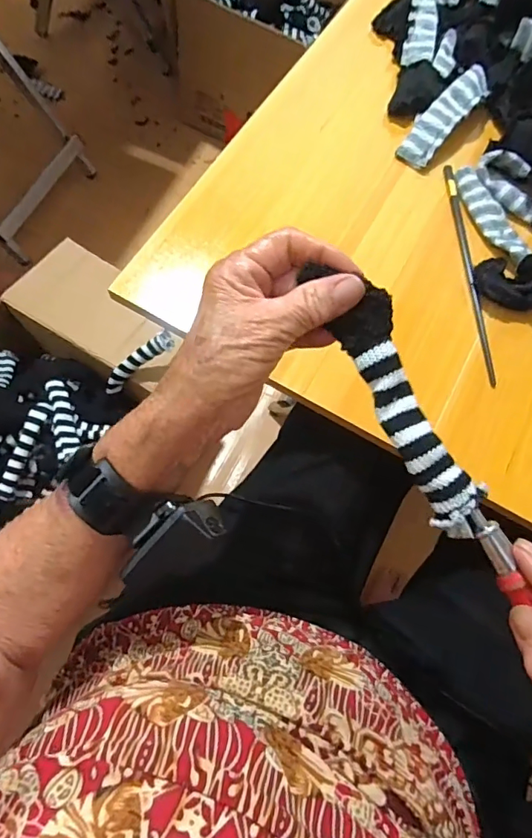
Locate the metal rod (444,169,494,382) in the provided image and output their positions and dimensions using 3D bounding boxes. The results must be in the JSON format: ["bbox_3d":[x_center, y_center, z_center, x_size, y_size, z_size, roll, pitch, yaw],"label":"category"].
[{"bbox_3d":[0.187,-0.141,0.450,0.008,0.007,0.237,-1,69,-3],"label":"metal rod"}]

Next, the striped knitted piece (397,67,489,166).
[{"bbox_3d":[0.180,-0.305,0.489,0.036,0.009,0.118,40,89,12],"label":"striped knitted piece"}]

